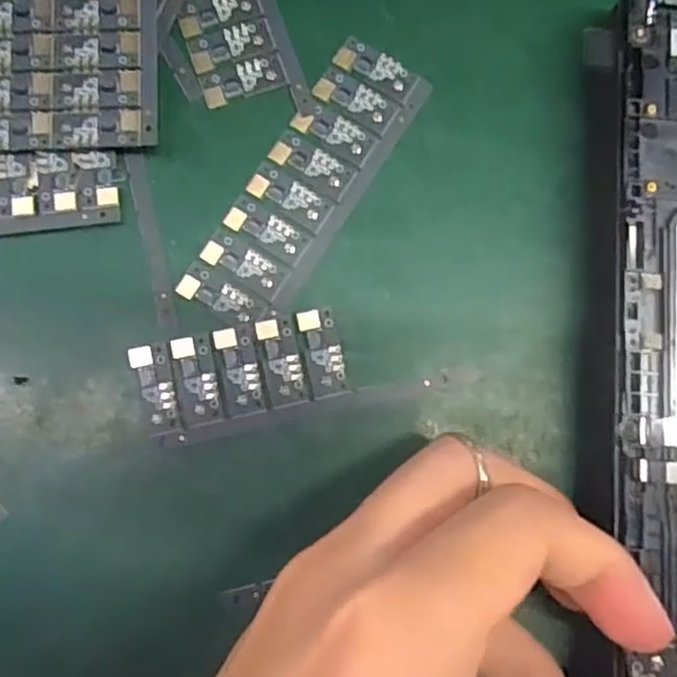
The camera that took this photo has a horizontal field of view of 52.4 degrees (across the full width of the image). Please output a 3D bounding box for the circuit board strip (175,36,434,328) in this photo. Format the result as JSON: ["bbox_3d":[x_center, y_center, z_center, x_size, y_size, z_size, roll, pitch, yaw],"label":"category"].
[{"bbox_3d":[-0.009,-0.047,0.207,0.030,0.004,0.095,32,81,3],"label":"circuit board strip"}]

